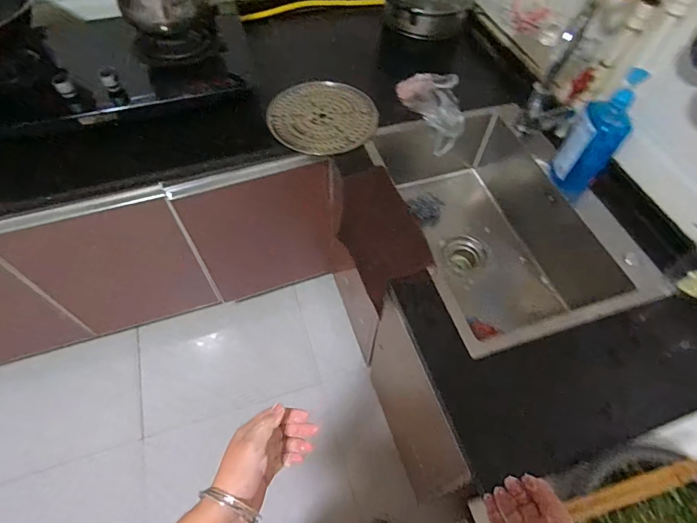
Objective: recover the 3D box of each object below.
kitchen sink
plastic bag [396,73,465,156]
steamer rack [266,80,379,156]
[{"bbox_3d":[0.317,-0.061,0.982,0.433,0.233,0.576,-17,59,-12],"label":"kitchen sink"},{"bbox_3d":[0.207,-0.400,1.067,0.109,0.156,0.194,-20,59,-13],"label":"plastic bag"},{"bbox_3d":[-0.061,-0.365,1.042,0.264,0.022,0.245,0,57,-1],"label":"steamer rack"}]

